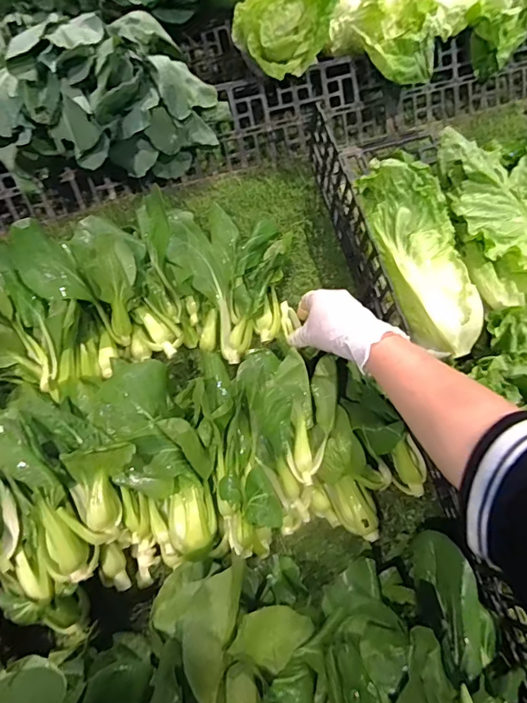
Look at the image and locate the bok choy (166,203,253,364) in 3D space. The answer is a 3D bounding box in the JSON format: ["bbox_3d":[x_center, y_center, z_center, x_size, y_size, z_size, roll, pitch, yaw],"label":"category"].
[{"bbox_3d":[-0.059,-0.094,0.563,0.088,0.070,0.212,-19,79,-6],"label":"bok choy"}]

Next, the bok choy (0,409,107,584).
[{"bbox_3d":[-0.214,0.138,0.448,0.058,0.043,0.179,-29,91,-10],"label":"bok choy"}]

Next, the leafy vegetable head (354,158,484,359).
[{"bbox_3d":[0.175,-0.110,0.519,0.080,0.058,0.239,-18,81,-6],"label":"leafy vegetable head"}]

